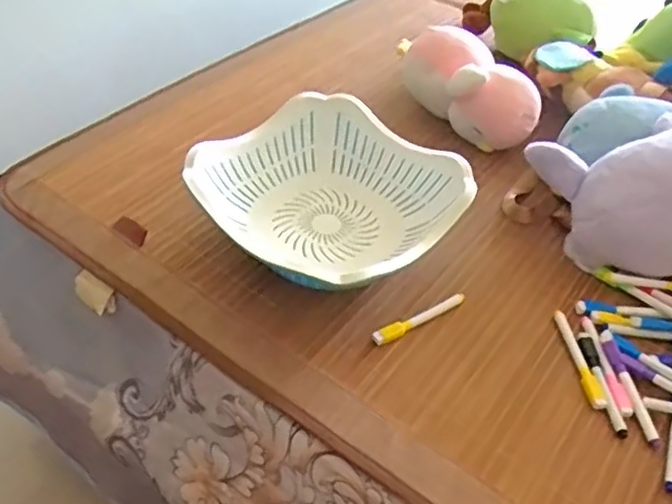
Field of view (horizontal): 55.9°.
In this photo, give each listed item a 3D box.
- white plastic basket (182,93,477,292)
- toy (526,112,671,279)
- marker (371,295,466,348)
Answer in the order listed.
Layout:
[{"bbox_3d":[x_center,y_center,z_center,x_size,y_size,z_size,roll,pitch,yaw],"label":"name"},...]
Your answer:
[{"bbox_3d":[-0.005,-0.055,0.709,0.263,0.092,0.254,31,51,24],"label":"white plastic basket"},{"bbox_3d":[0.352,-0.065,0.711,0.240,0.143,0.166,2,45,-2],"label":"toy"},{"bbox_3d":[0.087,0.066,0.646,0.118,0.013,0.016,-25,52,-26],"label":"marker"}]

